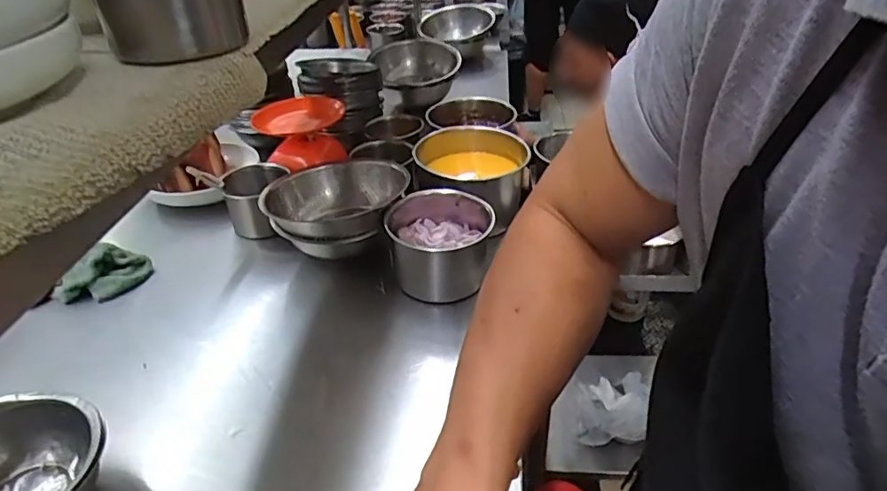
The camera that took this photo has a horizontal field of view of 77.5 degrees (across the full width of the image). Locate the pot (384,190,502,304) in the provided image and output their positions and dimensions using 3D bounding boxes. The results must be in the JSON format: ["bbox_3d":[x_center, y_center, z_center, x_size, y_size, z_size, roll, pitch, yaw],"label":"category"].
[{"bbox_3d":[-0.003,0.000,0.832,0.152,0.105,0.148,-2,36,1],"label":"pot"}]

